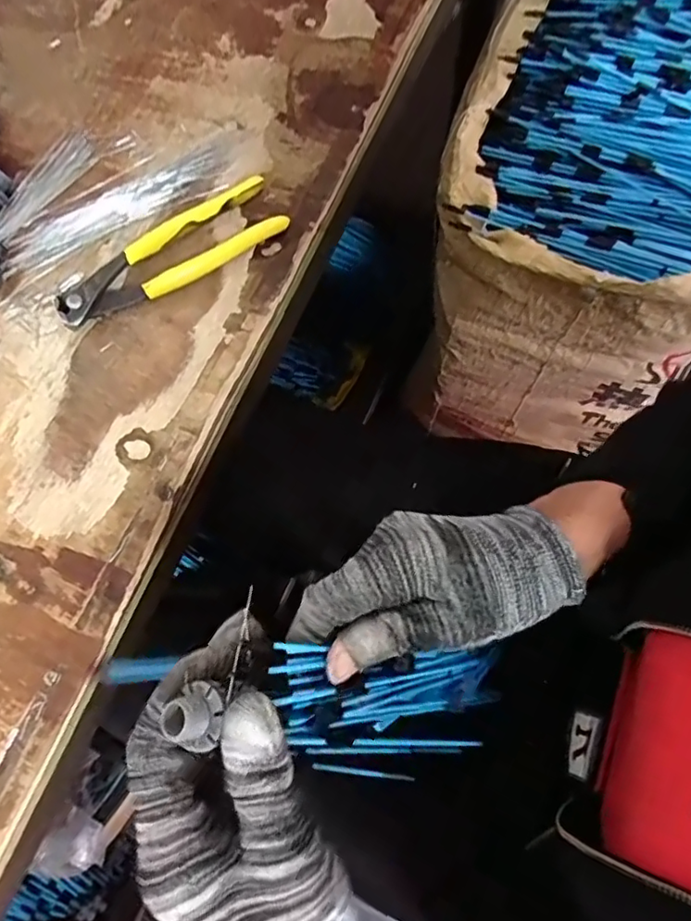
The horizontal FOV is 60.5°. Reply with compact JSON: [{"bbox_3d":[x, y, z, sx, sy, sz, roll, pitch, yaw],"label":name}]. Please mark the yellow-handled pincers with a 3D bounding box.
[{"bbox_3d":[-0.121,-0.140,0.401,0.161,0.015,0.042,-29,76,-4],"label":"yellow-handled pincers"}]

